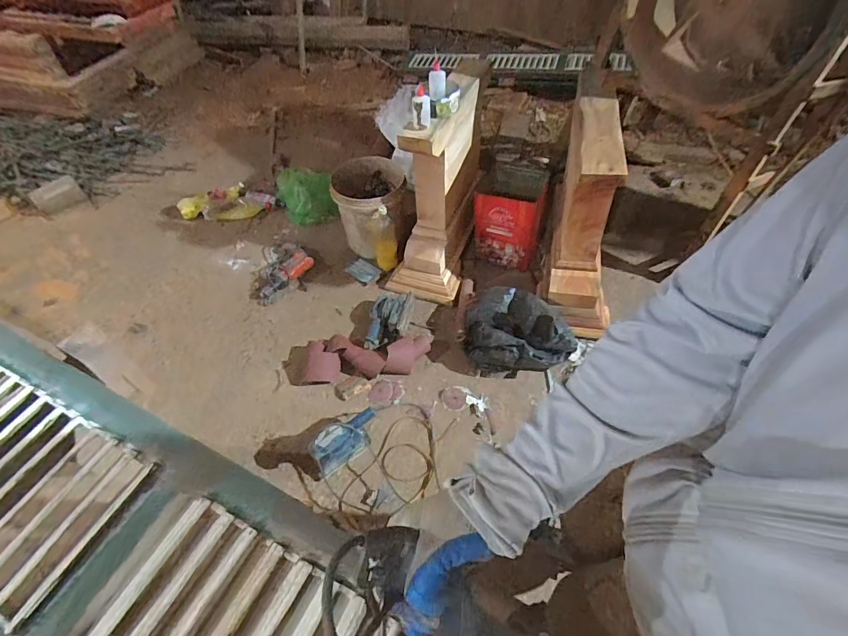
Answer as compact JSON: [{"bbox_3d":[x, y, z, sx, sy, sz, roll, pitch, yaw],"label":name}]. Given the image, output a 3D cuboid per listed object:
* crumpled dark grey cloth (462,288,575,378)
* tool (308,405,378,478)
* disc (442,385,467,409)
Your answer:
[{"bbox_3d":[0.327,0.045,1.525,0.350,0.196,0.313,1,51,4],"label":"crumpled dark grey cloth"},{"bbox_3d":[-0.235,0.370,1.297,0.233,0.150,0.082,-32,56,-21],"label":"tool"},{"bbox_3d":[0.107,0.277,1.460,0.079,0.004,0.087,8,58,8],"label":"disc"}]

